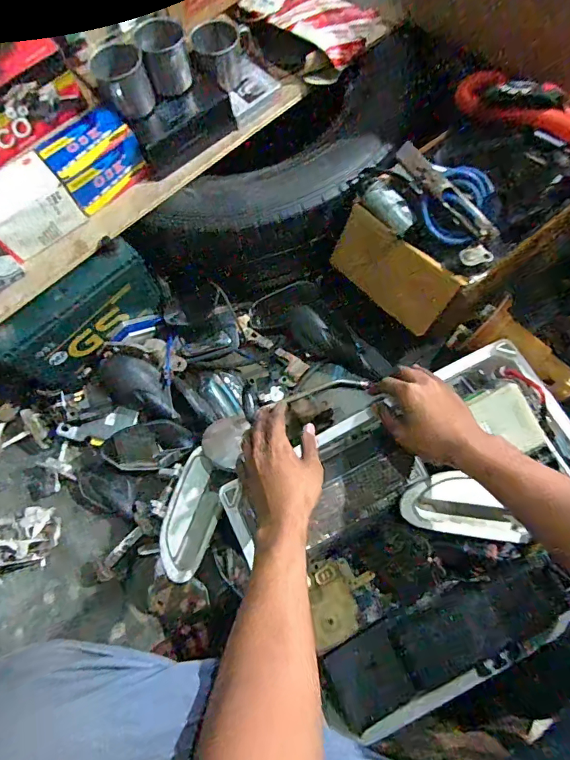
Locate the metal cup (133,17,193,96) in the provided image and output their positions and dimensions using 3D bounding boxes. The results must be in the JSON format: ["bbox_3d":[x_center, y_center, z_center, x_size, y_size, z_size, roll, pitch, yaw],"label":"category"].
[{"bbox_3d":[-0.157,-0.427,0.559,0.061,0.060,0.059,-19,72,-4],"label":"metal cup"}]

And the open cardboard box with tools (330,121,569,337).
[{"bbox_3d":[0.251,-0.241,0.622,0.306,0.182,0.214,-40,74,-10],"label":"open cardboard box with tools"}]

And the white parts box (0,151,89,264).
[{"bbox_3d":[-0.338,-0.225,0.544,0.109,0.052,0.077,-40,74,-10],"label":"white parts box"}]

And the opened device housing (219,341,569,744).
[{"bbox_3d":[0.189,0.169,0.513,0.408,0.059,0.313,-28,72,-7],"label":"opened device housing"}]

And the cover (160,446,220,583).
[{"bbox_3d":[-0.136,0.197,0.624,0.067,0.034,0.181,3,60,3],"label":"cover"}]

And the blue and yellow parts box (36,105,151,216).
[{"bbox_3d":[-0.254,-0.298,0.568,0.111,0.067,0.076,-38,74,-10],"label":"blue and yellow parts box"}]

